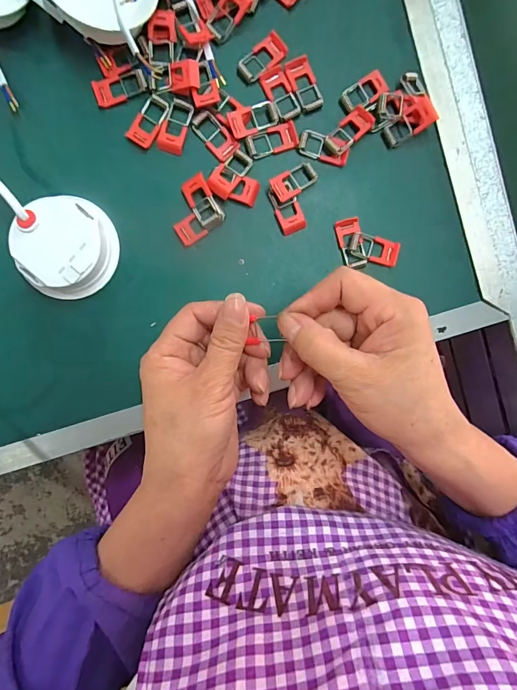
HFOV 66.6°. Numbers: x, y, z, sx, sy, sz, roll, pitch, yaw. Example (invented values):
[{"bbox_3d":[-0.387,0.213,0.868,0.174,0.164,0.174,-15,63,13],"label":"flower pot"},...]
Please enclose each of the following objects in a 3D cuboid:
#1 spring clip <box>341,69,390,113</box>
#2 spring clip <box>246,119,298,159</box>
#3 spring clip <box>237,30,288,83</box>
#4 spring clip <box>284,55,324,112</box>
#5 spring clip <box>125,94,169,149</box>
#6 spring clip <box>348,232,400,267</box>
[{"bbox_3d":[0.079,-0.185,0.287,0.036,0.008,0.019,-35,96,-1],"label":"spring clip"},{"bbox_3d":[0.011,-0.149,0.288,0.038,0.004,0.018,-20,95,-2],"label":"spring clip"},{"bbox_3d":[0.003,-0.206,0.283,0.038,0.004,0.019,-40,96,0],"label":"spring clip"},{"bbox_3d":[0.034,-0.189,0.286,0.018,0.004,0.036,-25,95,-2],"label":"spring clip"},{"bbox_3d":[-0.078,-0.160,0.282,0.019,0.004,0.037,33,91,-5],"label":"spring clip"},{"bbox_3d":[0.087,-0.072,0.296,0.037,0.006,0.019,16,93,-5],"label":"spring clip"}]

